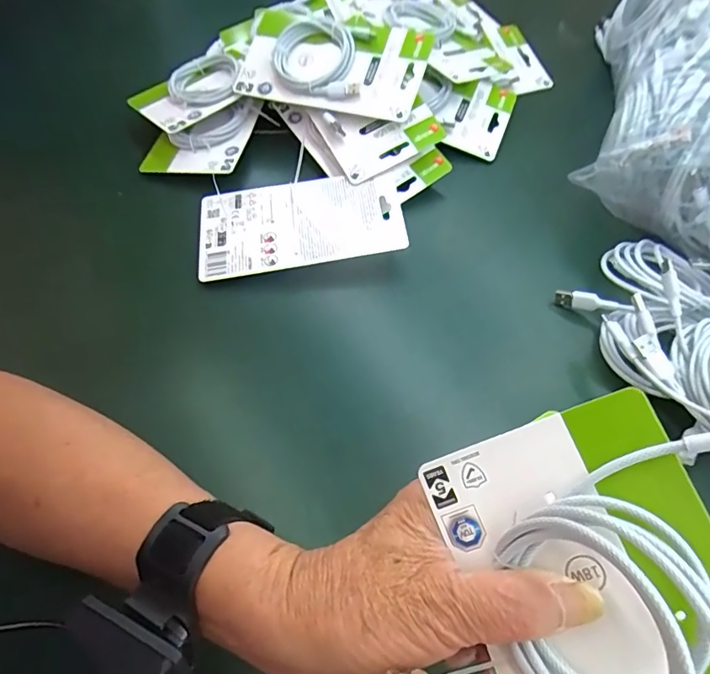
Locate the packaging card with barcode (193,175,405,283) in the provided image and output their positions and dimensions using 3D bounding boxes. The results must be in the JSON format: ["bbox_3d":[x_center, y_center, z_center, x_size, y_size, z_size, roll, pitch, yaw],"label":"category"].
[{"bbox_3d":[-0.049,-0.102,0.450,0.179,0.022,0.095,-6,59,-4],"label":"packaging card with barcode"}]

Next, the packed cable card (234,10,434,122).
[{"bbox_3d":[-0.023,-0.263,0.483,0.186,0.024,0.085,10,94,4],"label":"packed cable card"}]

